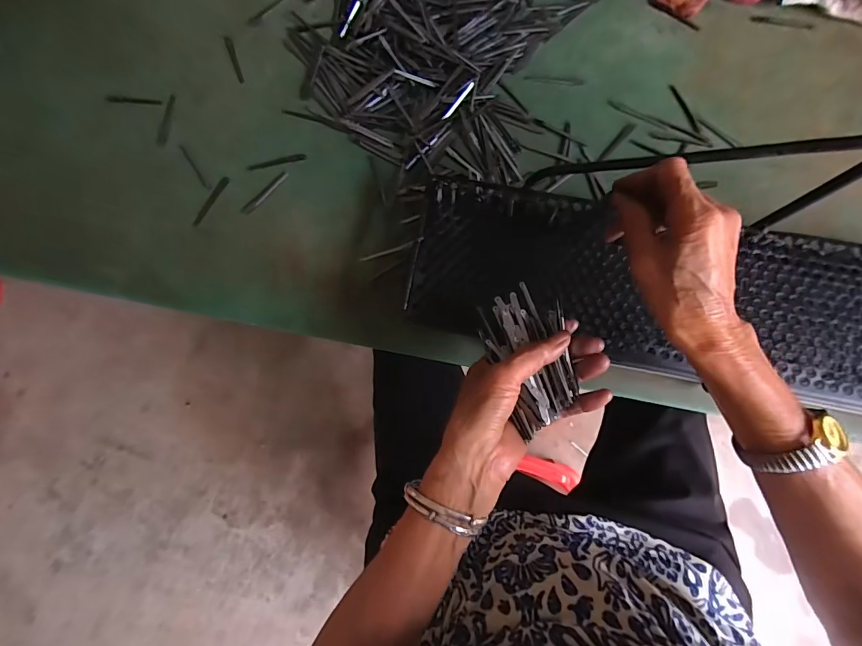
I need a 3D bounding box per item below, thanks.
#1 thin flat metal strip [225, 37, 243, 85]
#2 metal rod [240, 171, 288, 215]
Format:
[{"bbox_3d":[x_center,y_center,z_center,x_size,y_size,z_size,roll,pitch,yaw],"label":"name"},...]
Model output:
[{"bbox_3d":[-0.237,-0.318,0.505,0.009,0.004,0.074,-20,80,-2],"label":"thin flat metal strip"},{"bbox_3d":[-0.188,-0.148,0.475,0.010,0.005,0.066,41,83,8],"label":"metal rod"}]

